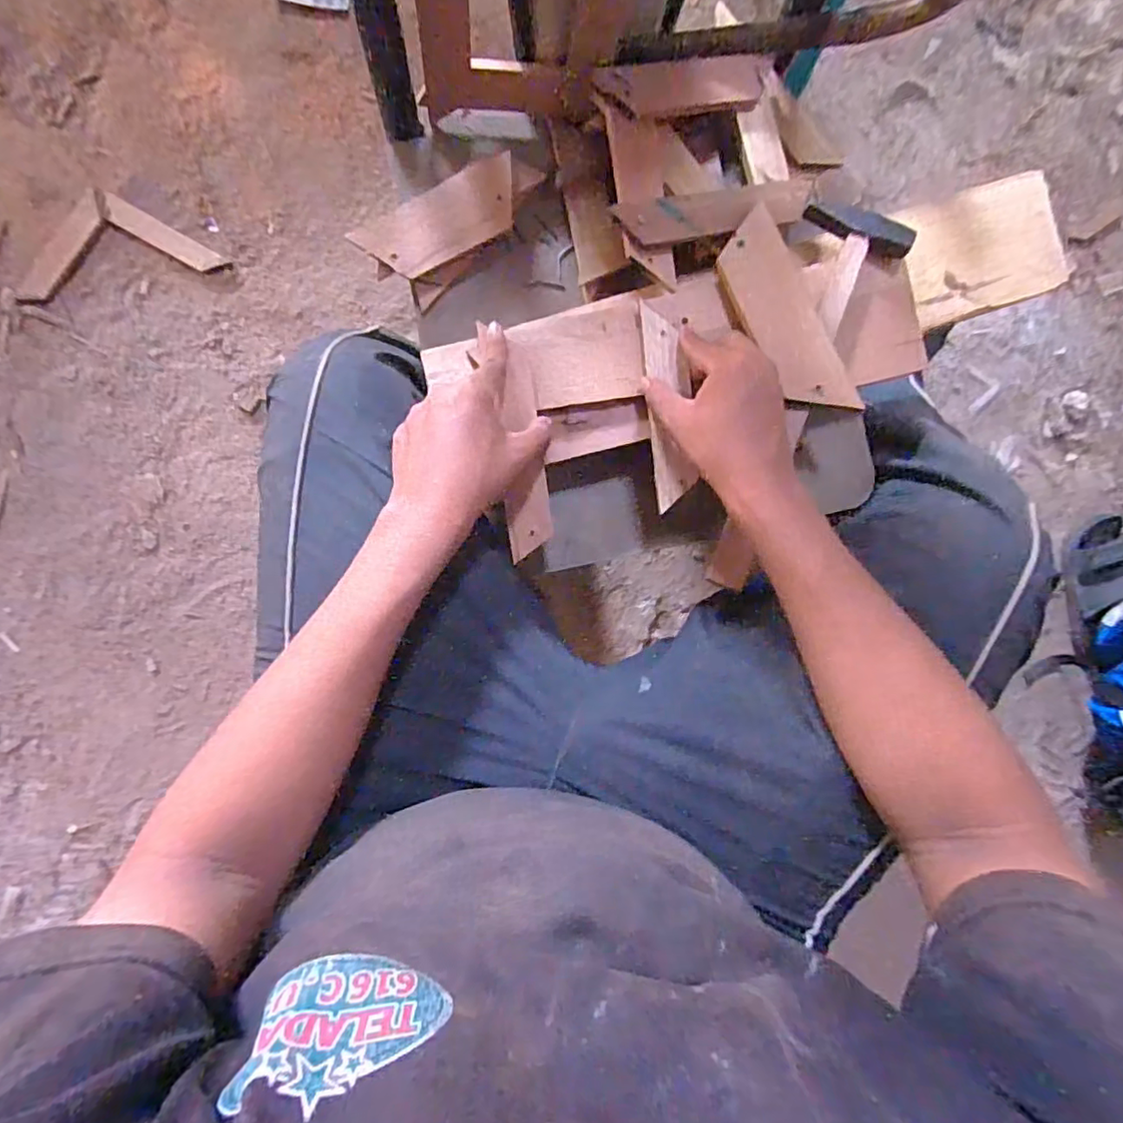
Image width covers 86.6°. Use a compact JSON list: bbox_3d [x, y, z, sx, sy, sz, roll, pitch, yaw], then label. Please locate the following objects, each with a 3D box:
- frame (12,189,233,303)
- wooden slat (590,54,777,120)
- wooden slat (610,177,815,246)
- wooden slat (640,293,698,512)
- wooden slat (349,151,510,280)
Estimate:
[{"bbox_3d":[-0.649,-0.465,0.862,0.286,0.009,0.128,-13,96,-7],"label":"frame"},{"bbox_3d":[0.099,-0.384,0.482,0.144,0.007,0.036,-13,114,-10],"label":"wooden slat"},{"bbox_3d":[0.130,-0.291,0.496,0.169,0.013,0.038,-12,94,-6],"label":"wooden slat"},{"bbox_3d":[0.087,-0.125,0.481,0.035,0.010,0.162,-5,90,-8],"label":"wooden slat"},{"bbox_3d":[-0.098,-0.282,0.496,0.139,0.009,0.053,-30,102,-5],"label":"wooden slat"}]

